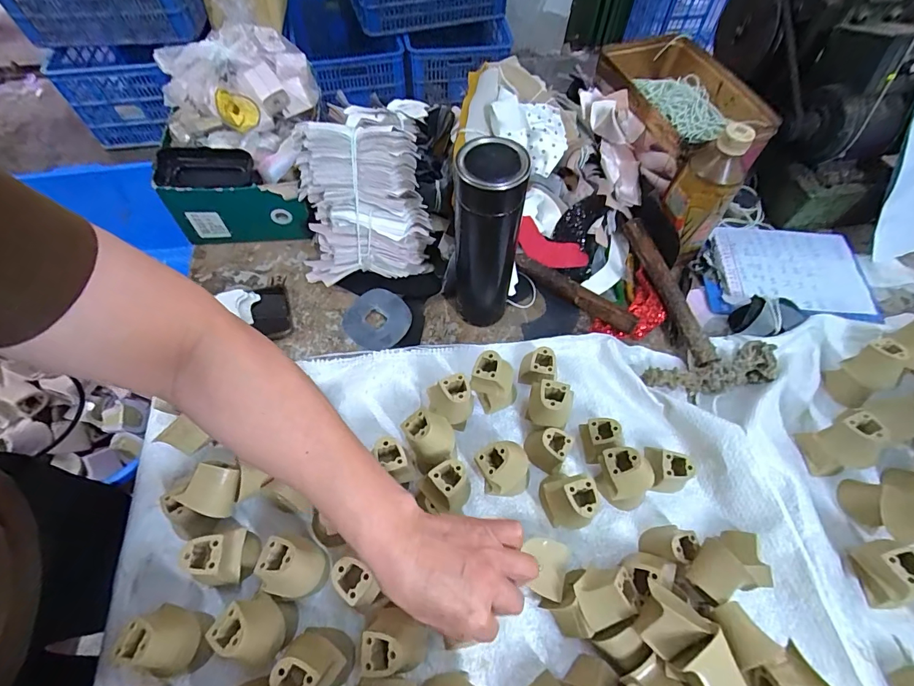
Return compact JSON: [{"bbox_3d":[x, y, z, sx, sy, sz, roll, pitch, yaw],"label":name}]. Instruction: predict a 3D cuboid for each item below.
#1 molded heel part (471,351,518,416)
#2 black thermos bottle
[{"bbox_3d":[0.043,0.041,0.462,0.045,0.070,0.045,1,60,-1],"label":"molded heel part"},{"bbox_3d":[0.029,-0.096,0.451,0.063,0.225,0.057,4,60,1],"label":"black thermos bottle"}]

